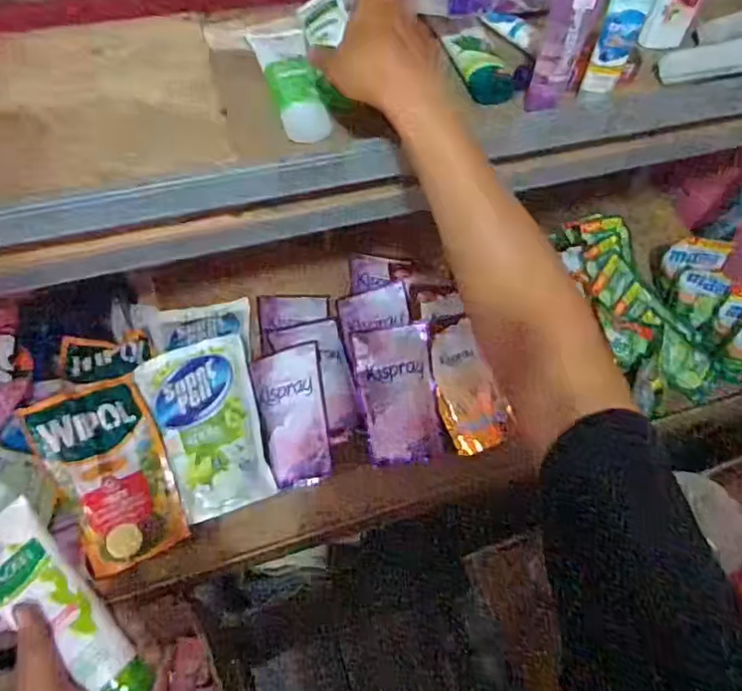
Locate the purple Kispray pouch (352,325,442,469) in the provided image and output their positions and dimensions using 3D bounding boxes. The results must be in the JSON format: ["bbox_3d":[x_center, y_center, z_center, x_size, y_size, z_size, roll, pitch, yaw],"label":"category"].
[{"bbox_3d":[0.040,0.070,0.864,0.102,0.012,0.194,-6,83,-2],"label":"purple Kispray pouch"}]

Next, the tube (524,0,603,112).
[{"bbox_3d":[0.180,-0.284,0.577,0.042,0.140,0.041,20,60,7],"label":"tube"}]

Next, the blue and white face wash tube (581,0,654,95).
[{"bbox_3d":[0.234,-0.295,0.577,0.037,0.117,0.027,28,61,12],"label":"blue and white face wash tube"}]

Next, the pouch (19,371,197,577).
[{"bbox_3d":[-0.328,0.160,0.772,0.137,0.055,0.235,-23,78,-26],"label":"pouch"}]

